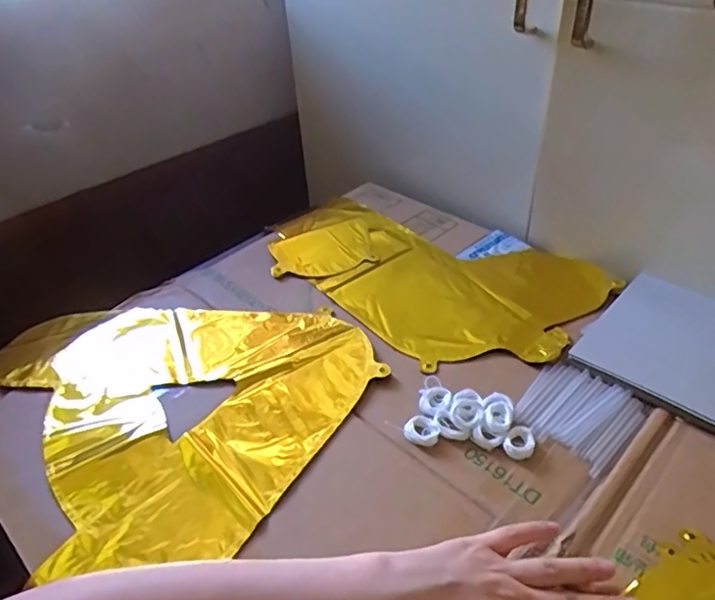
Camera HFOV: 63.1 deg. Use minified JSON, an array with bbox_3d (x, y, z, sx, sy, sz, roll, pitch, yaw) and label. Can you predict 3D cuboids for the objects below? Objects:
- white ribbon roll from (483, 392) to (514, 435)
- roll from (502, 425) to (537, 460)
[{"bbox_3d":[0.115,0.093,0.475,0.024,0.009,0.040,6,40,13],"label":"white ribbon roll"},{"bbox_3d":[0.128,0.111,0.456,0.022,0.007,0.030,21,46,28],"label":"roll"}]

